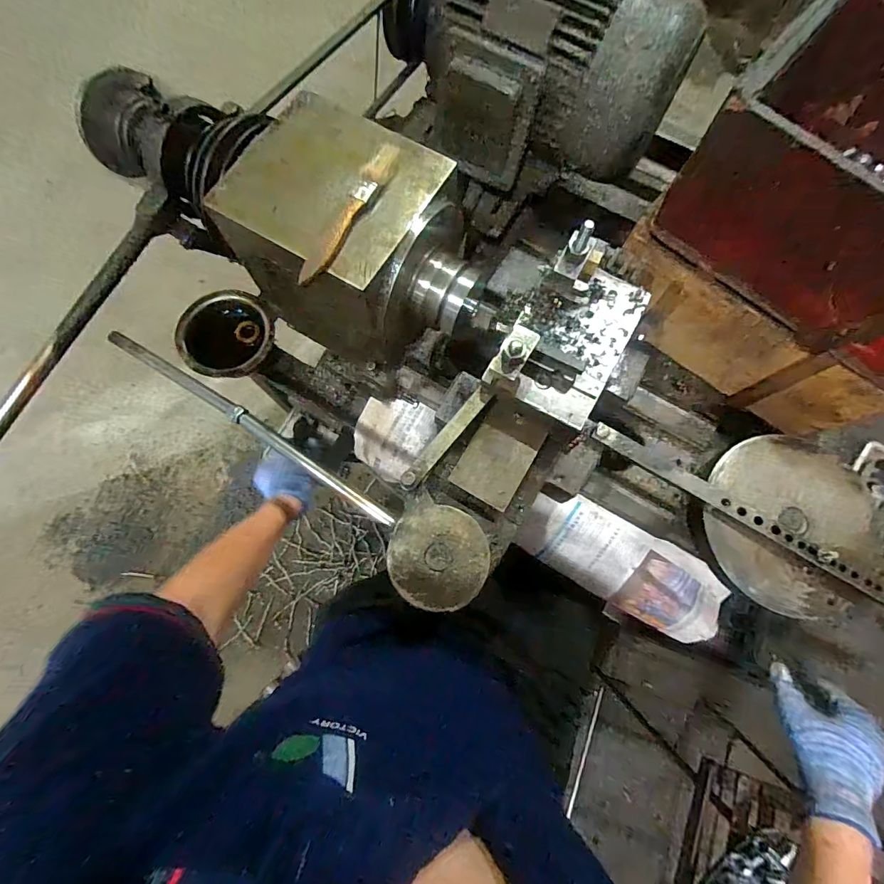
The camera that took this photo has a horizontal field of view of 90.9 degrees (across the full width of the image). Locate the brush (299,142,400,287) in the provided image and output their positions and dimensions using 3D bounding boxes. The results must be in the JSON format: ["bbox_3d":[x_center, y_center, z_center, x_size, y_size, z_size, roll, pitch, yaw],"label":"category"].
[{"bbox_3d":[-0.078,-0.193,0.367,0.018,0.010,0.150,27,77,8],"label":"brush"}]

